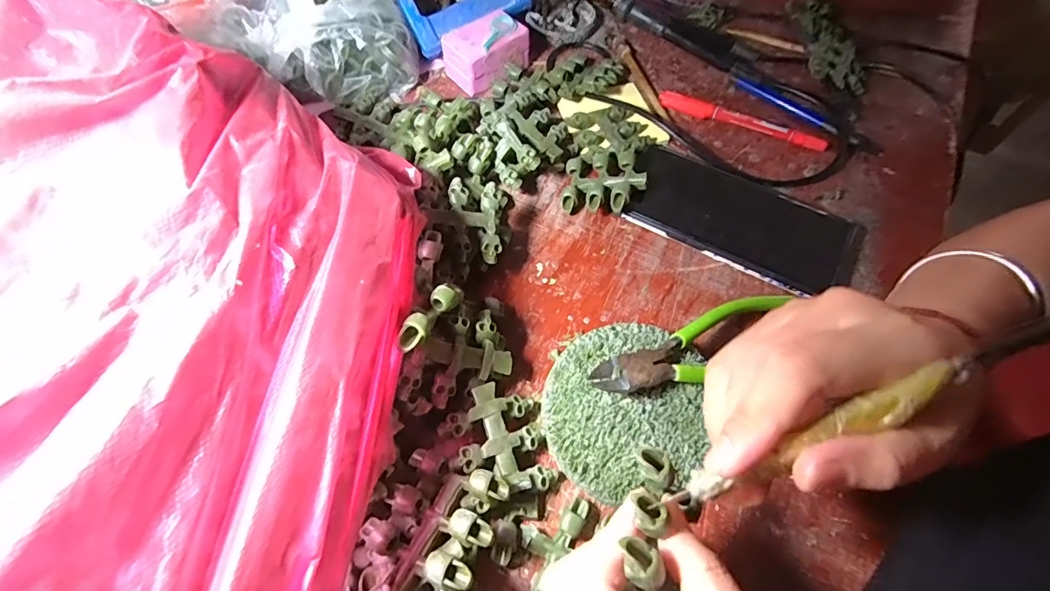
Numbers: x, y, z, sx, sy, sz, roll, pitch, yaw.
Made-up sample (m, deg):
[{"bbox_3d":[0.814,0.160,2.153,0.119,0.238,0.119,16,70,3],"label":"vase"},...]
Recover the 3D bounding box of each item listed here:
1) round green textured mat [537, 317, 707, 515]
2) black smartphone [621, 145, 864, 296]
[{"bbox_3d":[0.056,0.066,0.278,0.088,0.025,0.100,6,62,4],"label":"round green textured mat"},{"bbox_3d":[0.160,-0.059,0.352,0.165,0.014,0.082,27,66,15],"label":"black smartphone"}]

